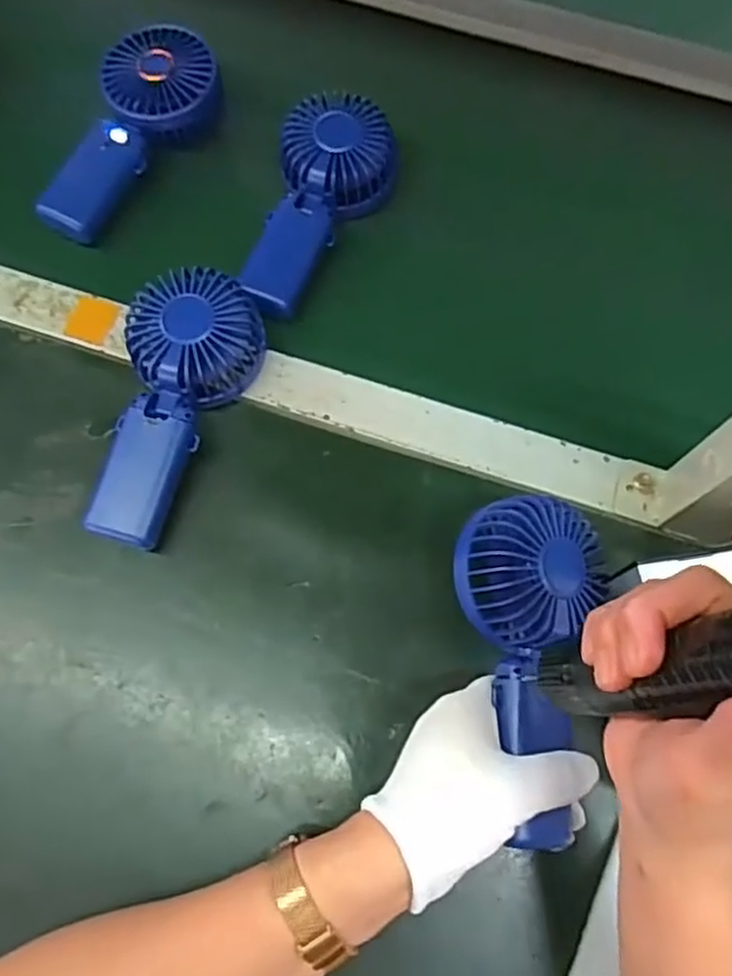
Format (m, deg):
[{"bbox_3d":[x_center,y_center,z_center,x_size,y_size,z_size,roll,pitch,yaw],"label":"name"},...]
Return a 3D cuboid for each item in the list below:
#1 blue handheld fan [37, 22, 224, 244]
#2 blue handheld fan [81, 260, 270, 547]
[{"bbox_3d":[-0.180,-0.265,0.526,0.079,0.051,0.181,30,71,9],"label":"blue handheld fan"},{"bbox_3d":[-0.115,-0.052,0.443,0.080,0.056,0.176,7,69,0],"label":"blue handheld fan"}]

